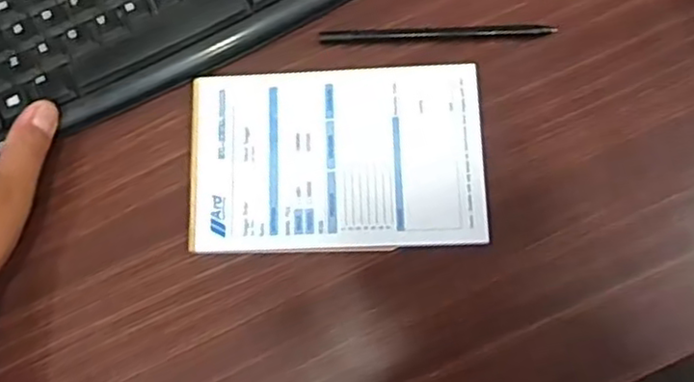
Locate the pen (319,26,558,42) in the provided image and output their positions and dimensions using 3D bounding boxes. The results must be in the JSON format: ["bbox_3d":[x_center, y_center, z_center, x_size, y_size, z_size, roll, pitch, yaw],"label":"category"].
[{"bbox_3d":[0.053,-0.095,0.406,0.138,0.005,0.008,-1,78,4],"label":"pen"}]

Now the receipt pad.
[{"bbox_3d":[-0.006,-0.019,0.392,0.166,0.012,0.105,-3,78,4],"label":"receipt pad"}]

